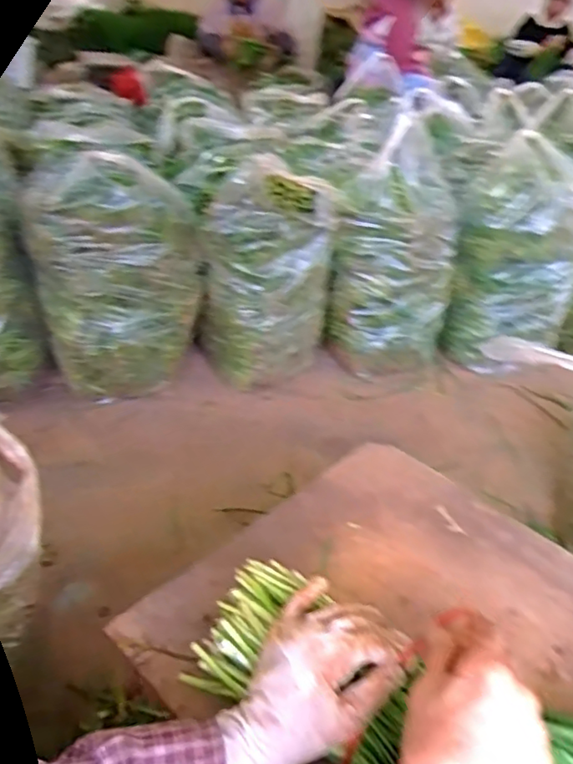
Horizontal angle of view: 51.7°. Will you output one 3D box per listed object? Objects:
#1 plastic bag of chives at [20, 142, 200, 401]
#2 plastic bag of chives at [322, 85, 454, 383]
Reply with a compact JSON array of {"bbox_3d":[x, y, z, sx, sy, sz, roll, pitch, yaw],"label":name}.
[{"bbox_3d":[-0.397,-0.271,1.348,0.324,0.456,0.368,-8,38,-20],"label":"plastic bag of chives"},{"bbox_3d":[0.247,-0.322,1.506,0.303,0.651,0.243,-2,27,-12],"label":"plastic bag of chives"}]

